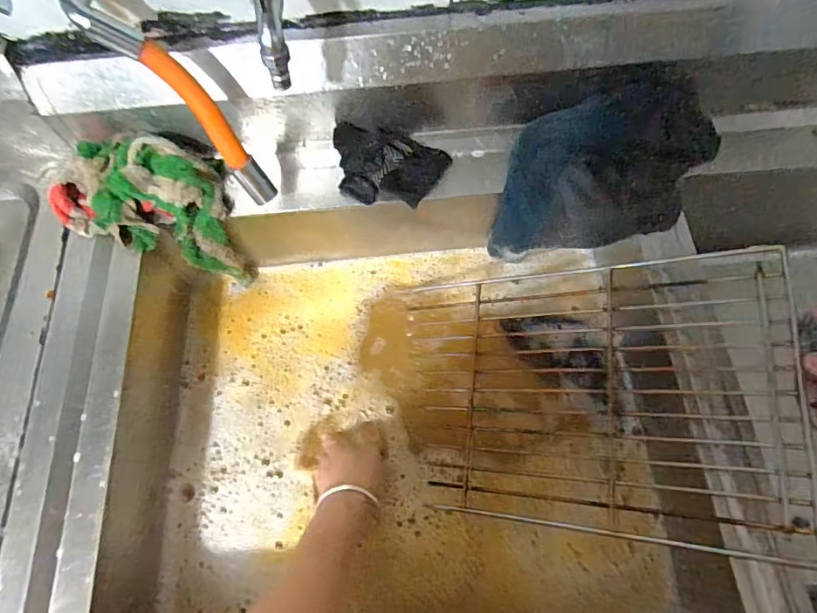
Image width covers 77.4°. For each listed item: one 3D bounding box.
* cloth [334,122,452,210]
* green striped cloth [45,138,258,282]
[{"bbox_3d":[-0.020,-0.143,0.531,0.117,0.023,0.073,9,85,0],"label":"cloth"},{"bbox_3d":[-0.267,-0.087,0.566,0.164,0.183,0.092,0,66,3],"label":"green striped cloth"}]

